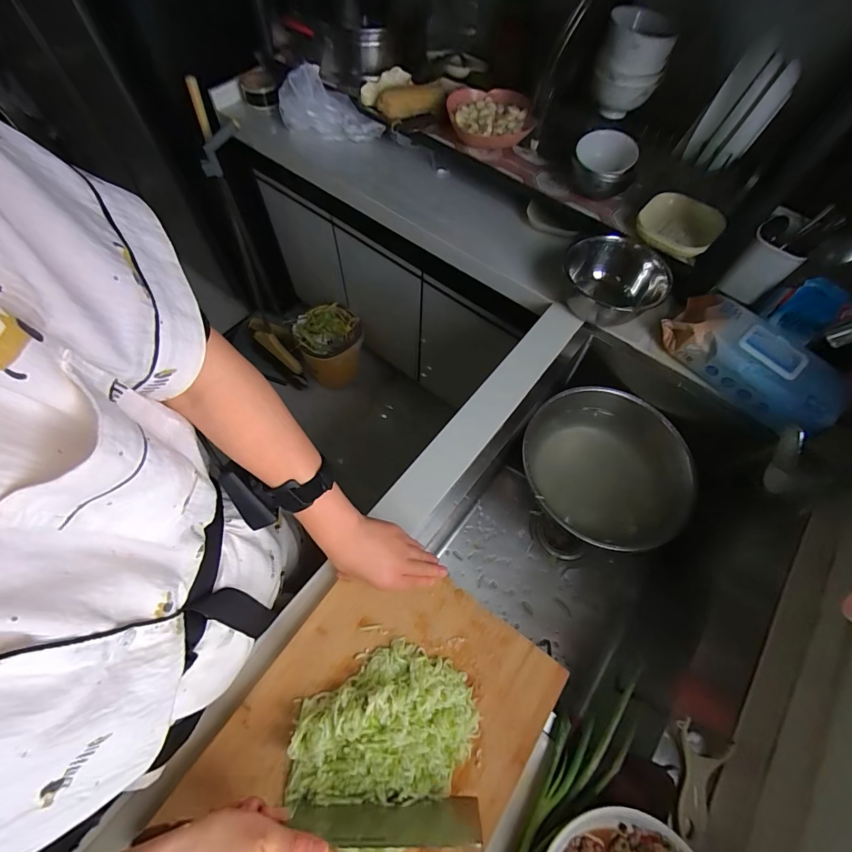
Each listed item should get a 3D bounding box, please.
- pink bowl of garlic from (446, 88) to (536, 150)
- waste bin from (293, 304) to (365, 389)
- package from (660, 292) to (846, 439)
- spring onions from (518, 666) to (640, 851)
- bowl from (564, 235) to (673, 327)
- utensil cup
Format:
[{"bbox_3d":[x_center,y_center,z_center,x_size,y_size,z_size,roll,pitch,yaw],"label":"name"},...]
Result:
[{"bbox_3d":[0.137,-0.665,0.843,0.180,0.060,0.140,6,64,0],"label":"pink bowl of garlic"},{"bbox_3d":[-0.348,-0.289,1.468,0.222,0.249,0.219,1,64,-2],"label":"waste bin"},{"bbox_3d":[0.550,-0.113,0.660,0.128,0.081,0.272,-35,71,-18],"label":"package"},{"bbox_3d":[0.111,0.458,0.403,0.066,0.031,0.417,36,68,14],"label":"spring onions"},{"bbox_3d":[0.352,-0.274,0.737,0.157,0.093,0.165,1,64,-2],"label":"bowl"},{"bbox_3d":[0.596,-0.295,0.680,0.080,0.115,0.105,42,69,16],"label":"utensil cup"}]

